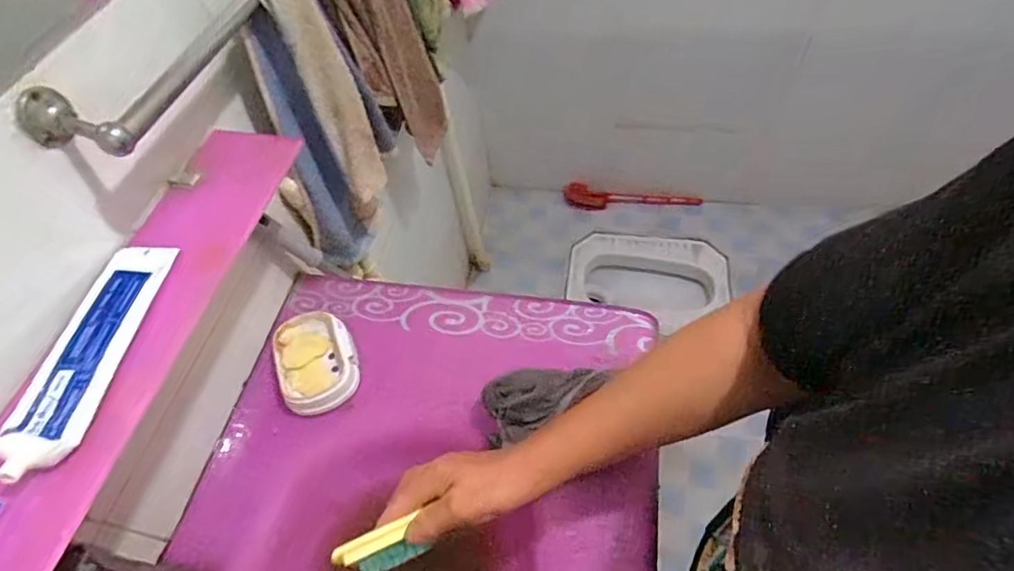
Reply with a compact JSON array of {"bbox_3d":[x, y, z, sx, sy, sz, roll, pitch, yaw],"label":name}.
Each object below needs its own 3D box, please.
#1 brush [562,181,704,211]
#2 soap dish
[{"bbox_3d":[0.412,-0.293,1.746,0.442,0.056,0.090,5,55,9],"label":"brush"},{"bbox_3d":[-0.235,0.094,0.654,0.092,0.031,0.131,-22,56,-10],"label":"soap dish"}]

